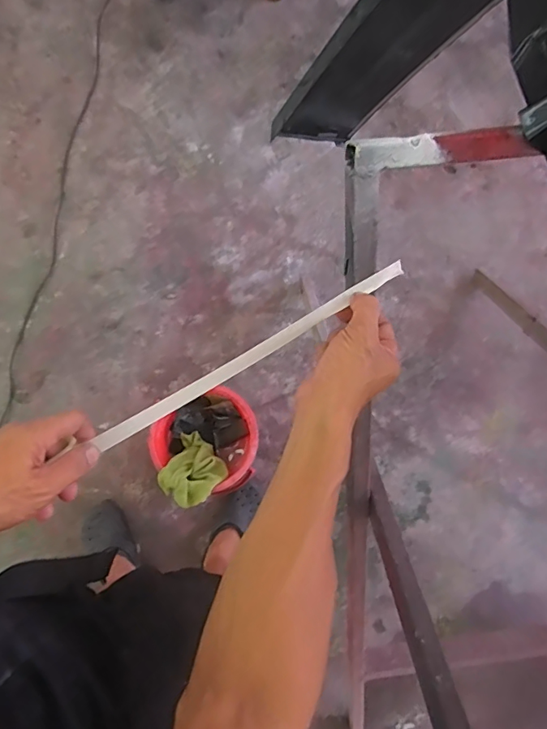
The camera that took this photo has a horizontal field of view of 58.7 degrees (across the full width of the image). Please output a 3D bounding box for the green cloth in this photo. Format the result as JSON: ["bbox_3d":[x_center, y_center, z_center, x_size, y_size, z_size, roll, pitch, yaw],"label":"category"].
[{"bbox_3d":[-0.188,0.243,1.127,0.147,0.040,0.155,31,44,21],"label":"green cloth"}]

